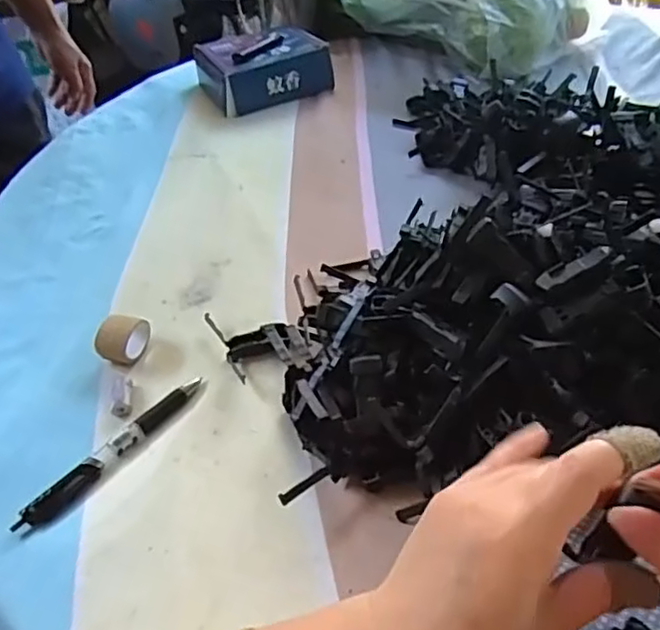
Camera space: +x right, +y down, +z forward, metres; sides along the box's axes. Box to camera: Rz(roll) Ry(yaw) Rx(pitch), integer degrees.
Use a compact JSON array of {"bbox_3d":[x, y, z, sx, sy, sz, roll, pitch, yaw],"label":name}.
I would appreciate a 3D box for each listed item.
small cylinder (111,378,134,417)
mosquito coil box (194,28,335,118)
[{"bbox_3d":[-0.144,0.055,0.452,0.011,0.014,0.030,-7,40,-2],"label":"small cylinder"},{"bbox_3d":[-0.090,-0.321,0.843,0.147,0.054,0.147,-20,42,-17],"label":"mosquito coil box"}]

